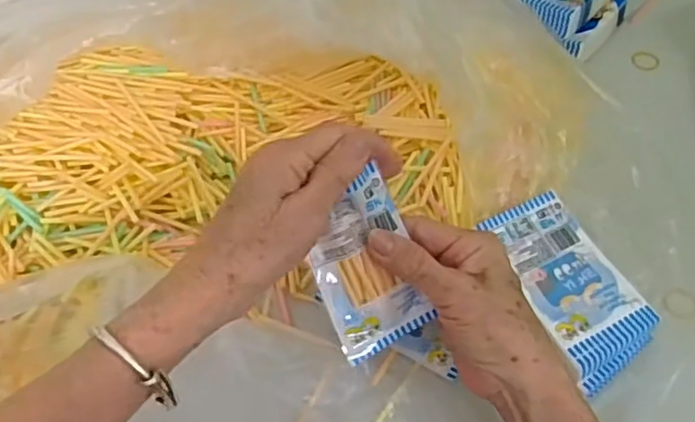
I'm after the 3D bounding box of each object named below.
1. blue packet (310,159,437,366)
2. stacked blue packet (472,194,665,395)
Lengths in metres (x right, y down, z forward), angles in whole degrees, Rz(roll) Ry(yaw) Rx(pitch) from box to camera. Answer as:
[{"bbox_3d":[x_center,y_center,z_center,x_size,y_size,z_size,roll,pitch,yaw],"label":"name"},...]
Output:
[{"bbox_3d":[0.011,0.033,0.365,0.057,0.010,0.099,-23,107,-10],"label":"blue packet"},{"bbox_3d":[0.146,0.047,0.424,0.061,0.024,0.124,-24,57,-12],"label":"stacked blue packet"}]

